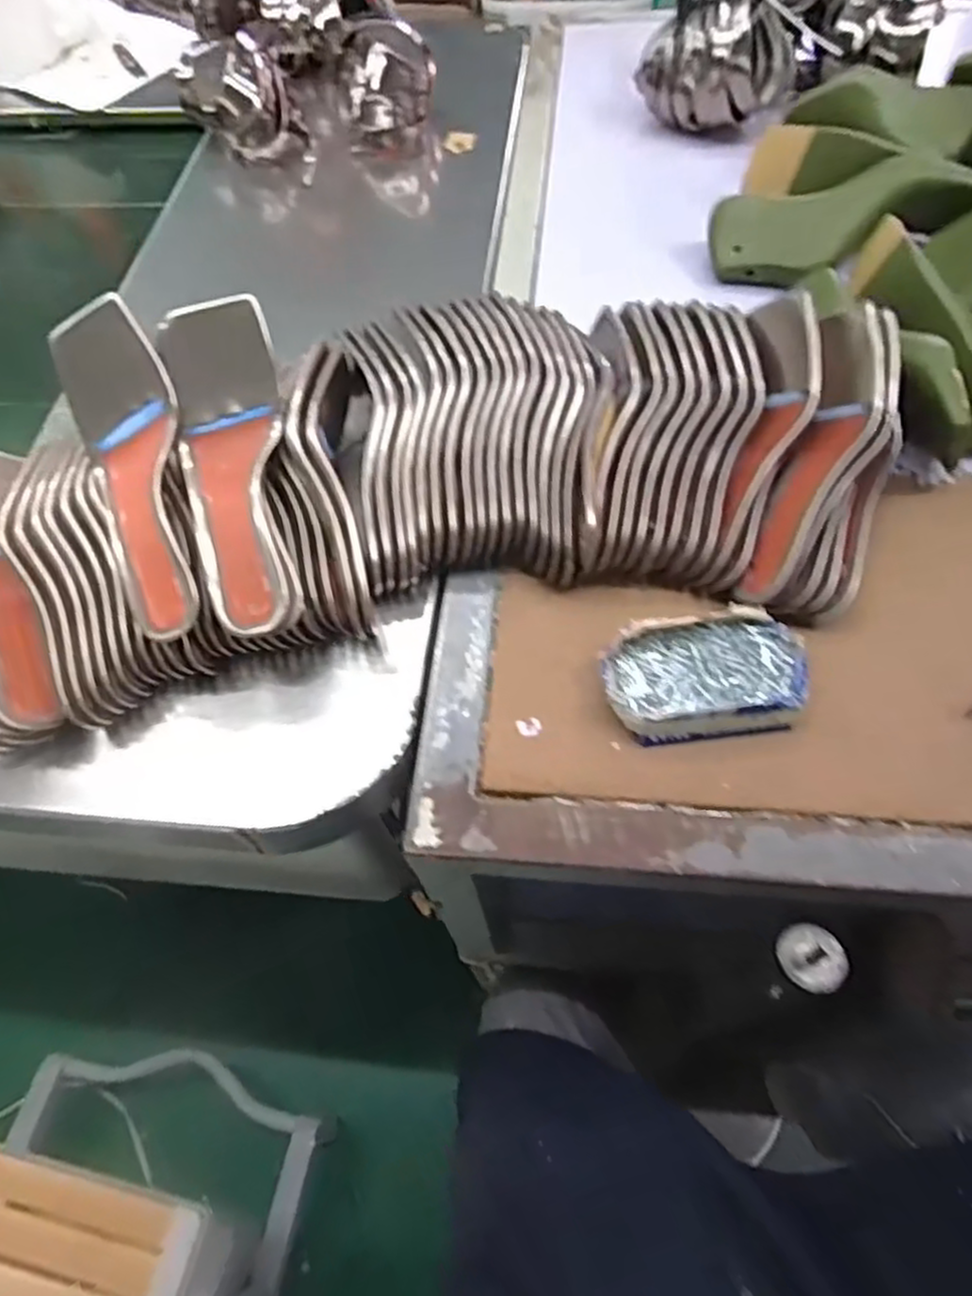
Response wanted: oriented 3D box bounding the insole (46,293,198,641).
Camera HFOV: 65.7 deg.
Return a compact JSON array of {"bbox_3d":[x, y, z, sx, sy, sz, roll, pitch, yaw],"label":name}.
[{"bbox_3d":[-0.243,-0.119,0.527,0.072,0.053,0.230,-15,85,-5],"label":"insole"}]

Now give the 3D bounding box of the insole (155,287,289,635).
[{"bbox_3d":[-0.177,-0.126,0.523,0.073,0.034,0.232,-9,82,-2],"label":"insole"}]

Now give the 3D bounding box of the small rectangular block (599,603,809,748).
[{"bbox_3d":[0.150,0.018,0.517,0.135,0.028,0.085,-8,59,-1],"label":"small rectangular block"}]

